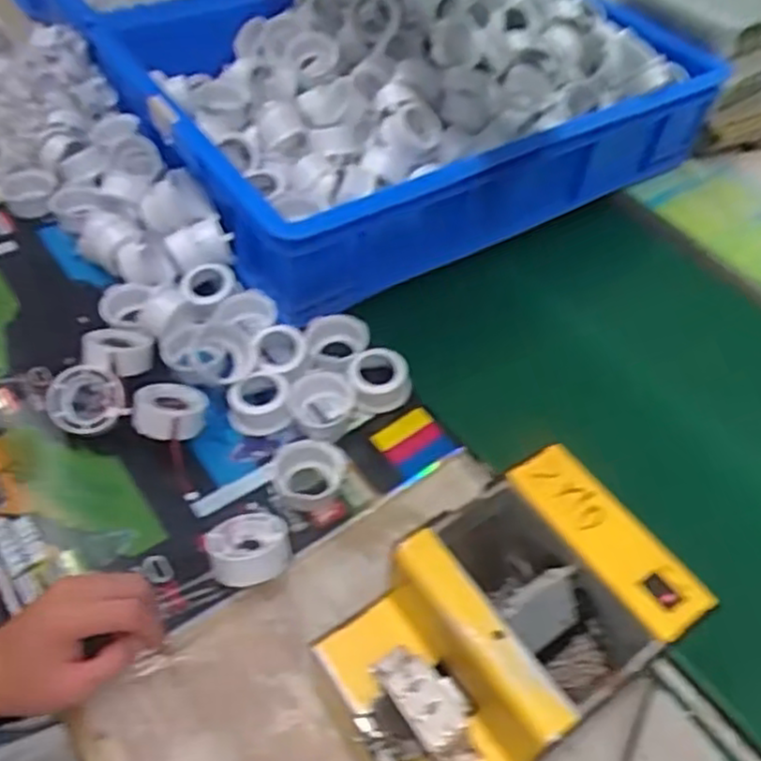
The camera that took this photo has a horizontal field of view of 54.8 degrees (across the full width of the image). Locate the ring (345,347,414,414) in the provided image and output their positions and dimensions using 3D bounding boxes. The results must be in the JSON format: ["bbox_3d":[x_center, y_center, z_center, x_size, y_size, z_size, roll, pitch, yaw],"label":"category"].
[{"bbox_3d":[-0.002,0.001,0.644,0.051,0.028,0.051,-3,58,5],"label":"ring"}]

